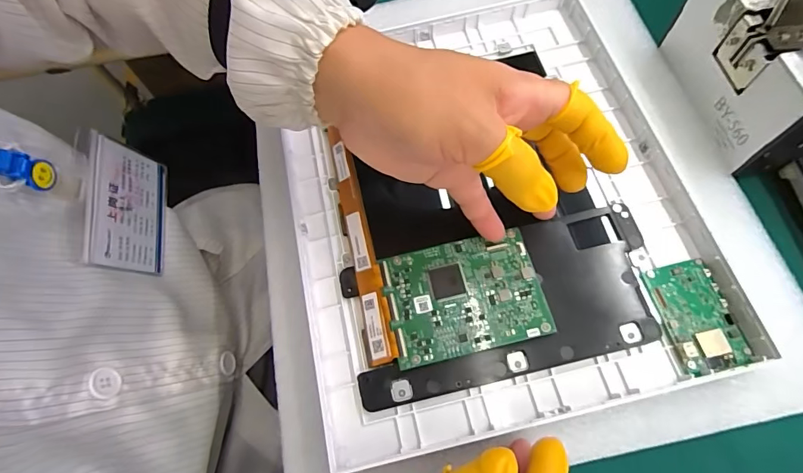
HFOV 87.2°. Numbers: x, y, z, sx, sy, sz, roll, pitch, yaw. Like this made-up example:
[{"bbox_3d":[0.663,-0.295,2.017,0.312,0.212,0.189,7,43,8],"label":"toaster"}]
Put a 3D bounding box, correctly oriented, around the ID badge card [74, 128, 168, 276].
[{"bbox_3d":[-0.210,-0.021,0.322,0.005,0.081,0.097,-9,77,12],"label":"ID badge card"}]

